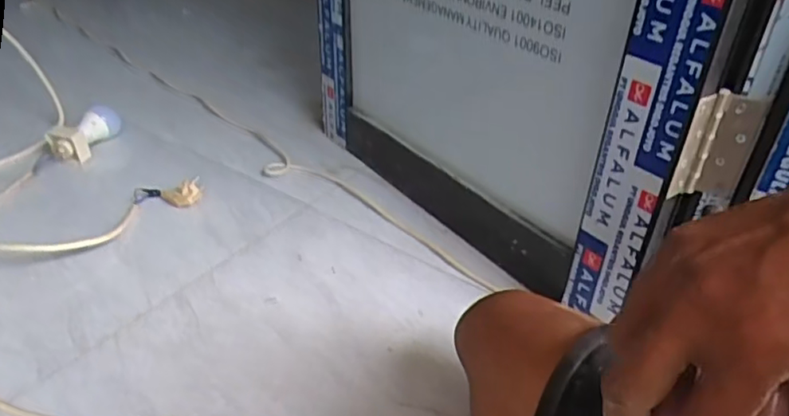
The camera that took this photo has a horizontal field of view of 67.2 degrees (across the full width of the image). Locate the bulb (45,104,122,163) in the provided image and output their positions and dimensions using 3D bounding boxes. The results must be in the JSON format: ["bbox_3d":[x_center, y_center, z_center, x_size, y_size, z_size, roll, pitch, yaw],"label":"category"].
[{"bbox_3d":[-0.529,-0.134,1.020,0.062,0.049,0.134,9,36,11],"label":"bulb"}]

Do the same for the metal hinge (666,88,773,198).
[{"bbox_3d":[0.290,-0.055,0.539,0.057,0.102,0.013,4,35,2],"label":"metal hinge"}]

